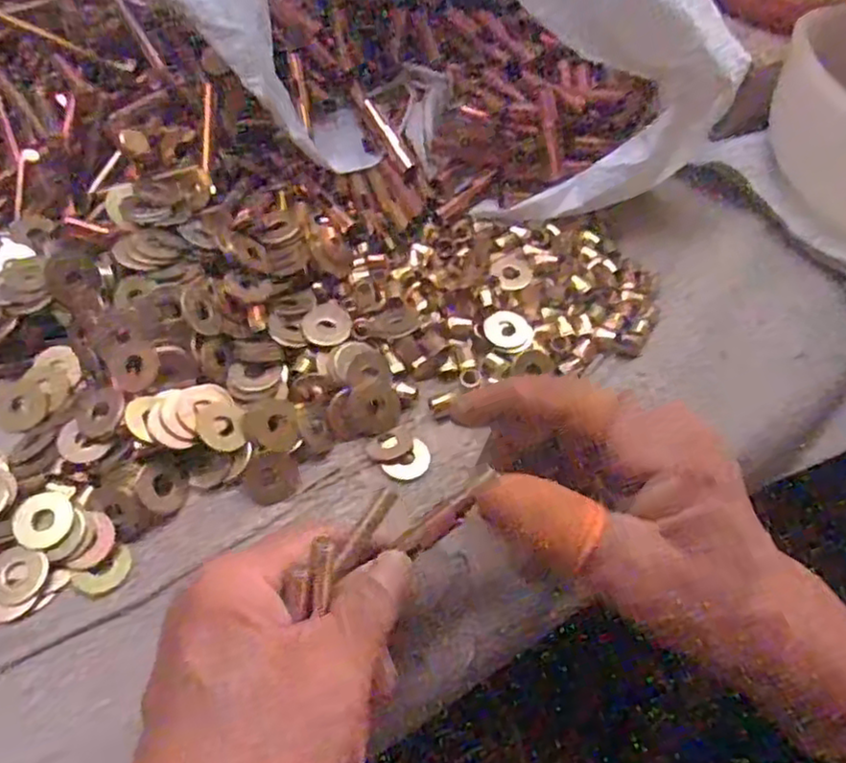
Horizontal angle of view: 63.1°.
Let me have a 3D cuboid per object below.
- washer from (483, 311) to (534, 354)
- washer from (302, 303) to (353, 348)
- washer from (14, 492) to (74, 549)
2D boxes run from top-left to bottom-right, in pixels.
[{"bbox_3d":[0.040,-0.024,0.316,0.021,0.004,0.022,2,57,-2],"label":"washer"},{"bbox_3d":[-0.042,-0.026,0.306,0.021,0.004,0.024,5,57,0],"label":"washer"},{"bbox_3d":[-0.142,0.051,0.256,0.021,0.004,0.020,23,58,11],"label":"washer"}]

